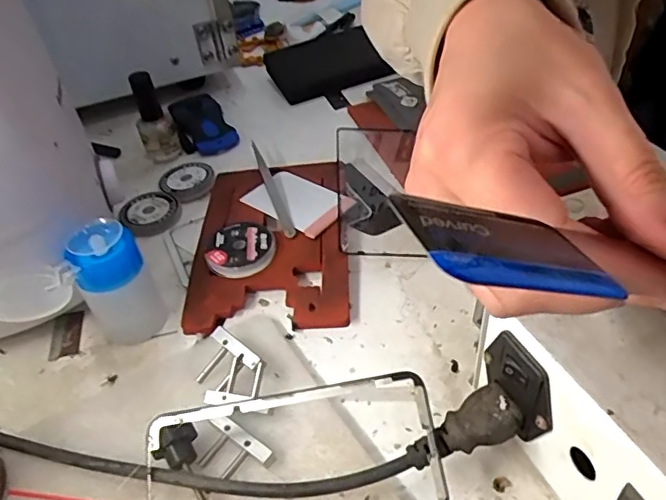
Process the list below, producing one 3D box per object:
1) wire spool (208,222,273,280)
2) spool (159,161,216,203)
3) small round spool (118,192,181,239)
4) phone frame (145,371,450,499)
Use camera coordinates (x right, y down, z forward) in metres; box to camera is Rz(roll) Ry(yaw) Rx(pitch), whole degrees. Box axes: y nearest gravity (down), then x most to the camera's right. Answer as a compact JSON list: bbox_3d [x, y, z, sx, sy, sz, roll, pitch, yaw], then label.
[{"bbox_3d":[-0.064,-0.001,0.393,0.044,0.011,0.047,-4,43,3],"label":"wire spool"},{"bbox_3d":[-0.124,-0.060,0.478,0.043,0.007,0.047,-4,43,3],"label":"spool"},{"bbox_3d":[-0.147,-0.030,0.451,0.044,0.011,0.045,-36,51,-28],"label":"small round spool"},{"bbox_3d":[-0.021,0.104,0.271,0.144,0.011,0.069,-10,67,3],"label":"phone frame"}]

